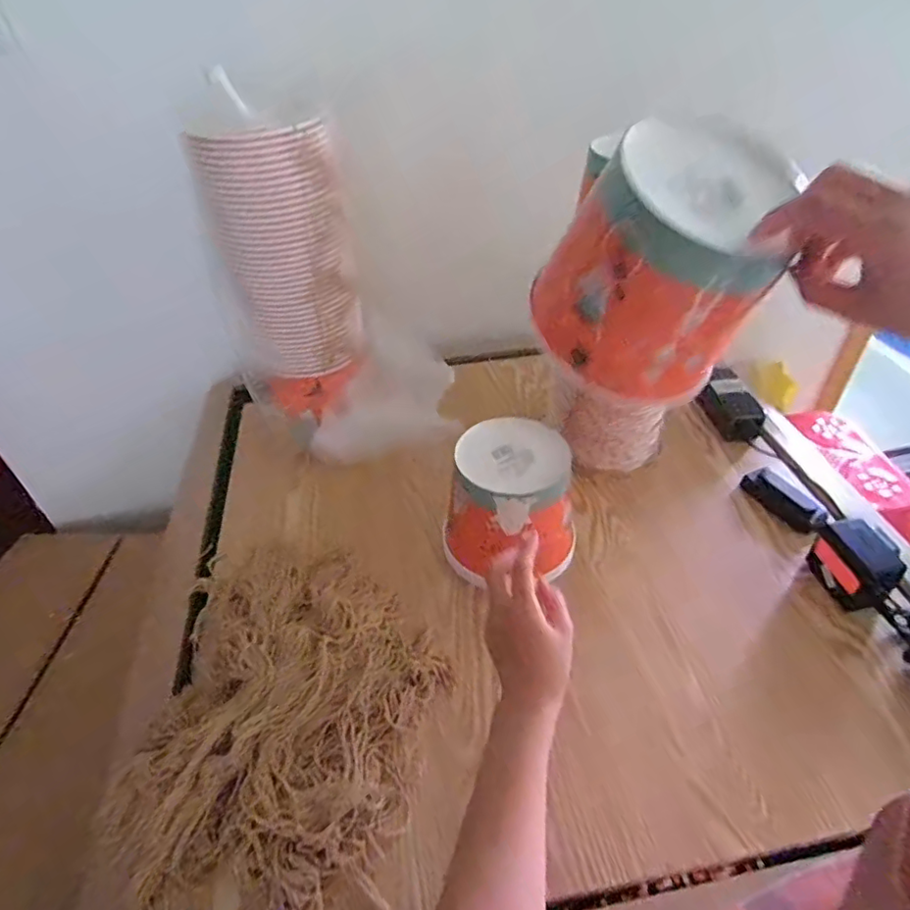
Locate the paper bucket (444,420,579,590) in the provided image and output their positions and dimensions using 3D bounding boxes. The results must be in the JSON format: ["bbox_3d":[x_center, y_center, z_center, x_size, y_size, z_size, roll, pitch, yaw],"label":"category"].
[{"bbox_3d":[0.062,0.064,0.669,0.144,0.141,0.161,-2,41,0],"label":"paper bucket"}]

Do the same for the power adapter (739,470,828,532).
[{"bbox_3d":[0.437,0.061,0.768,0.041,0.036,0.110,-22,45,-21],"label":"power adapter"}]

